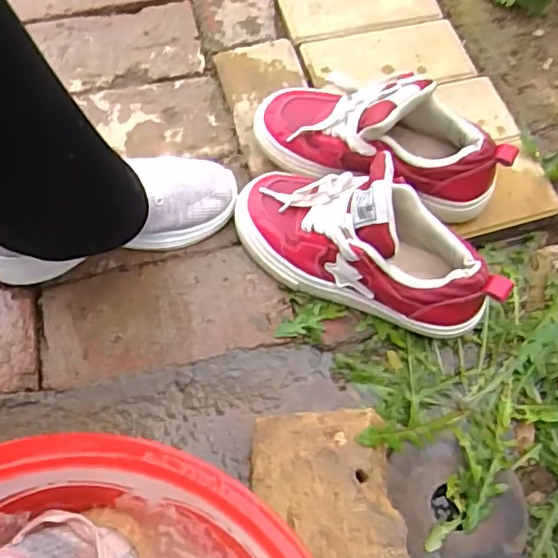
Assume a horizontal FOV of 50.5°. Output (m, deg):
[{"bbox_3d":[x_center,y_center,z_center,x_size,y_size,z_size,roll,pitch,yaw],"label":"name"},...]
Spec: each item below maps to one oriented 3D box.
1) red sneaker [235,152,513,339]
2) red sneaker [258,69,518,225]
[{"bbox_3d":[0.072,-0.036,0.532,0.254,0.123,0.093,26,67,9],"label":"red sneaker"},{"bbox_3d":[0.093,-0.142,0.580,0.251,0.120,0.098,21,66,6],"label":"red sneaker"}]

